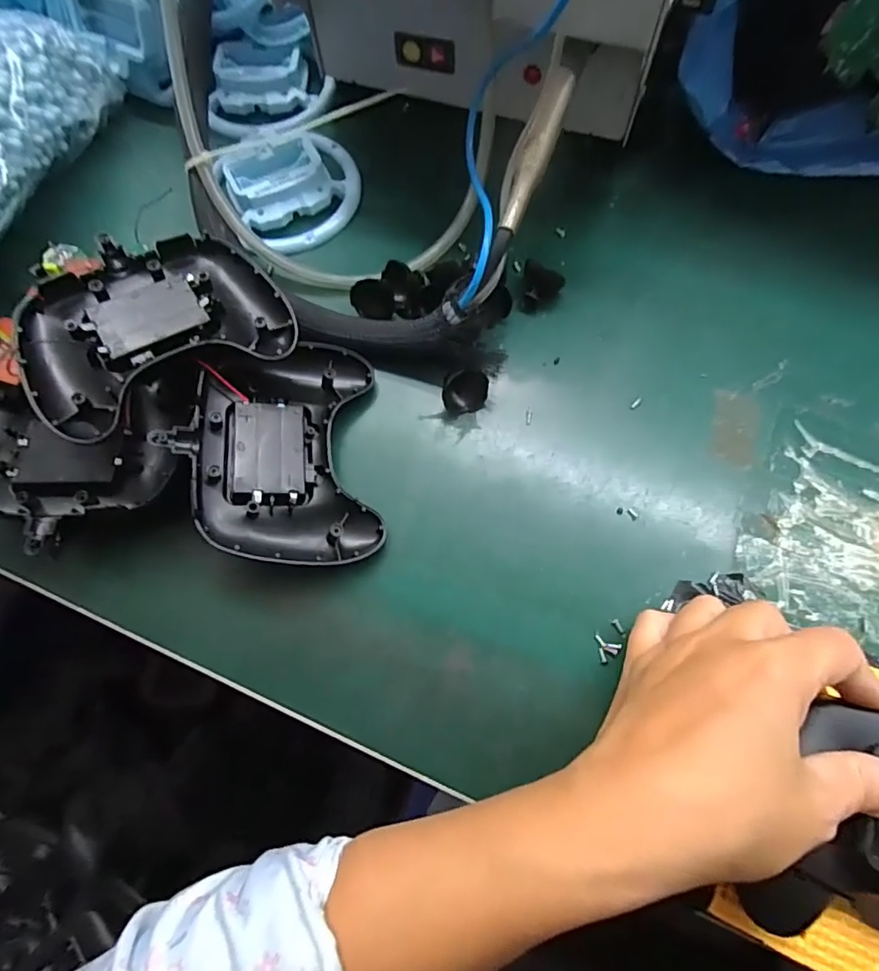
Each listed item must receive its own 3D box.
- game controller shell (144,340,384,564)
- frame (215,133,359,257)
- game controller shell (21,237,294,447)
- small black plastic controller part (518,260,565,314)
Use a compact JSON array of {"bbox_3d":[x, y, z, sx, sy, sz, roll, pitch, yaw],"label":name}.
[{"bbox_3d":[-0.084,-0.018,0.288,0.098,0.022,0.120,0,70,-21],"label":"game controller shell"},{"bbox_3d":[-0.091,-0.187,0.359,0.085,0.018,0.083,-22,72,-6],"label":"frame"},{"bbox_3d":[-0.142,-0.080,0.286,0.120,0.033,0.095,-32,73,-8],"label":"game controller shell"},{"bbox_3d":[0.060,-0.116,0.331,0.024,0.019,0.021,16,73,7],"label":"small black plastic controller part"}]

